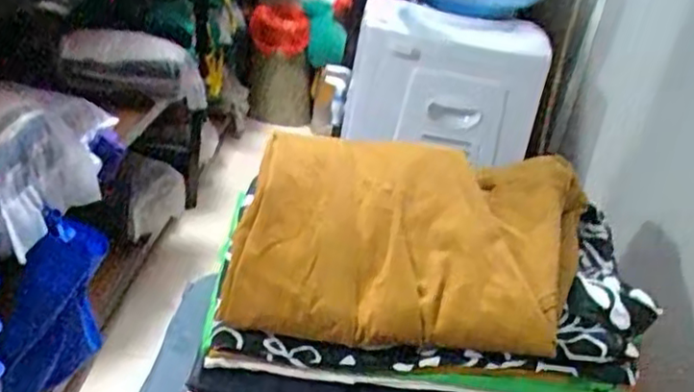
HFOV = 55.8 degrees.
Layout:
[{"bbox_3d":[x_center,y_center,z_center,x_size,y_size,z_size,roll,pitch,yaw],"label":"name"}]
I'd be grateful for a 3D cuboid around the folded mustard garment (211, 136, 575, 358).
[{"bbox_3d":[0.059,0.032,0.591,0.284,0.087,0.225,12,26,4],"label":"folded mustard garment"}]

